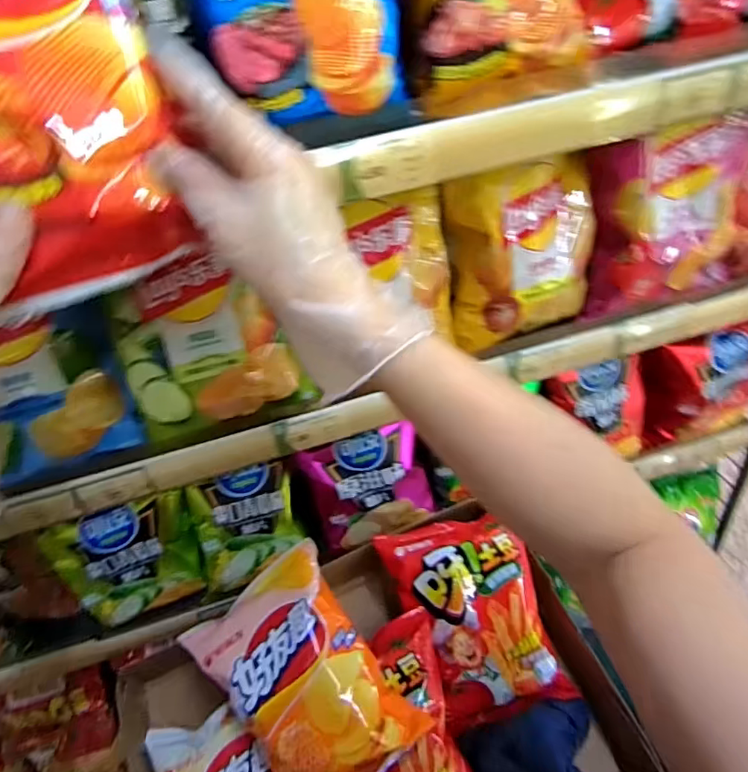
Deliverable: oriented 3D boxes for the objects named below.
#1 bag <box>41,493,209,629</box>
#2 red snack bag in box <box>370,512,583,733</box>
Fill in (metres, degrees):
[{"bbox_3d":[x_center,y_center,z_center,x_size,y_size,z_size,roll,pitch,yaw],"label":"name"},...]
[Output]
[{"bbox_3d":[-0.269,0.184,0.583,0.136,0.135,0.050,-20,26,-16],"label":"bag"},{"bbox_3d":[0.101,0.227,0.522,0.127,0.043,0.187,-19,74,-5],"label":"red snack bag in box"}]

